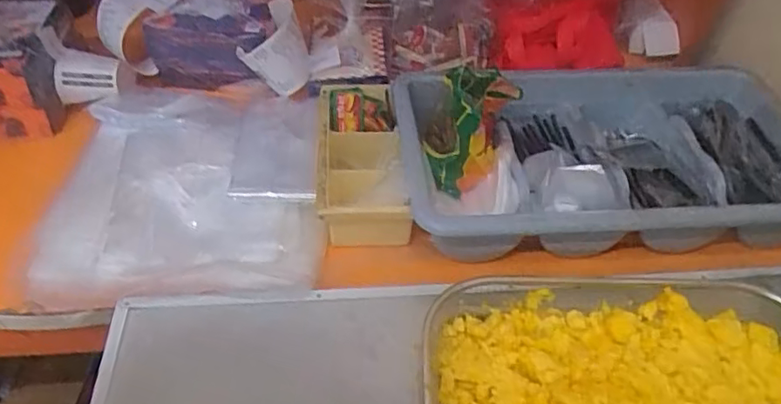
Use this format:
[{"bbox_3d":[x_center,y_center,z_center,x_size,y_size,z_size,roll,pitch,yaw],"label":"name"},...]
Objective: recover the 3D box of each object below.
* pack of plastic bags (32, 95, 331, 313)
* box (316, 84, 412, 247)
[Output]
[{"bbox_3d":[-0.241,-0.028,0.720,0.318,0.037,0.326,1,46,-3],"label":"pack of plastic bags"},{"bbox_3d":[-0.039,-0.049,0.738,0.096,0.069,0.232,-3,46,-7],"label":"box"}]

